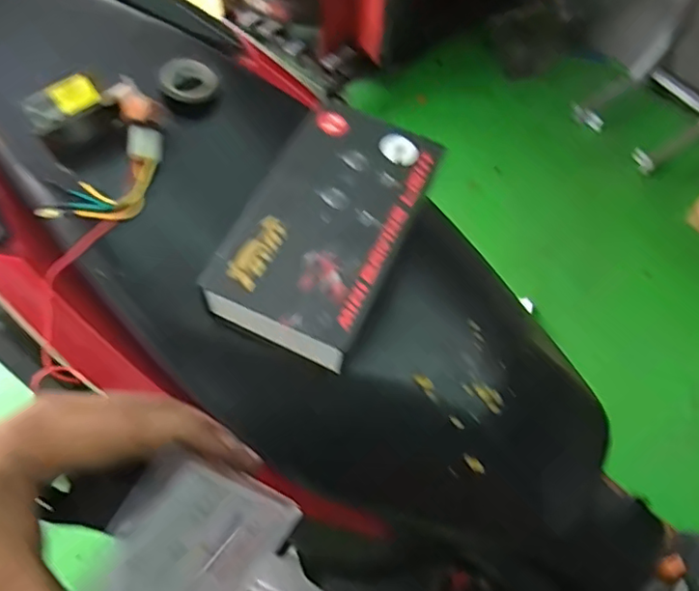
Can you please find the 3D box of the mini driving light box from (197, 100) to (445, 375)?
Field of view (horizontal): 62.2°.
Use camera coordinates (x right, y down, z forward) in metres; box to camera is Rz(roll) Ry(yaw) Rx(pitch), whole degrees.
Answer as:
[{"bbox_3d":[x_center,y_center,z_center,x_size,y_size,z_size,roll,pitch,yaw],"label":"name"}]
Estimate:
[{"bbox_3d":[-0.016,-0.056,0.499,0.128,0.056,0.221,25,63,12],"label":"mini driving light box"}]

